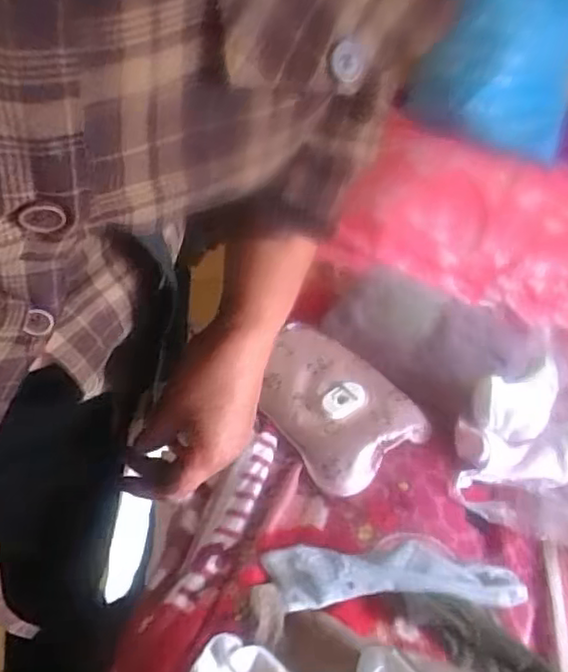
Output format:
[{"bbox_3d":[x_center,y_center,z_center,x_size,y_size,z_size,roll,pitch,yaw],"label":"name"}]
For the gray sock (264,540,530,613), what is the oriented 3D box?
[{"bbox_3d":[0.105,0.225,0.611,0.243,0.056,0.050,-1,40,-1],"label":"gray sock"}]

